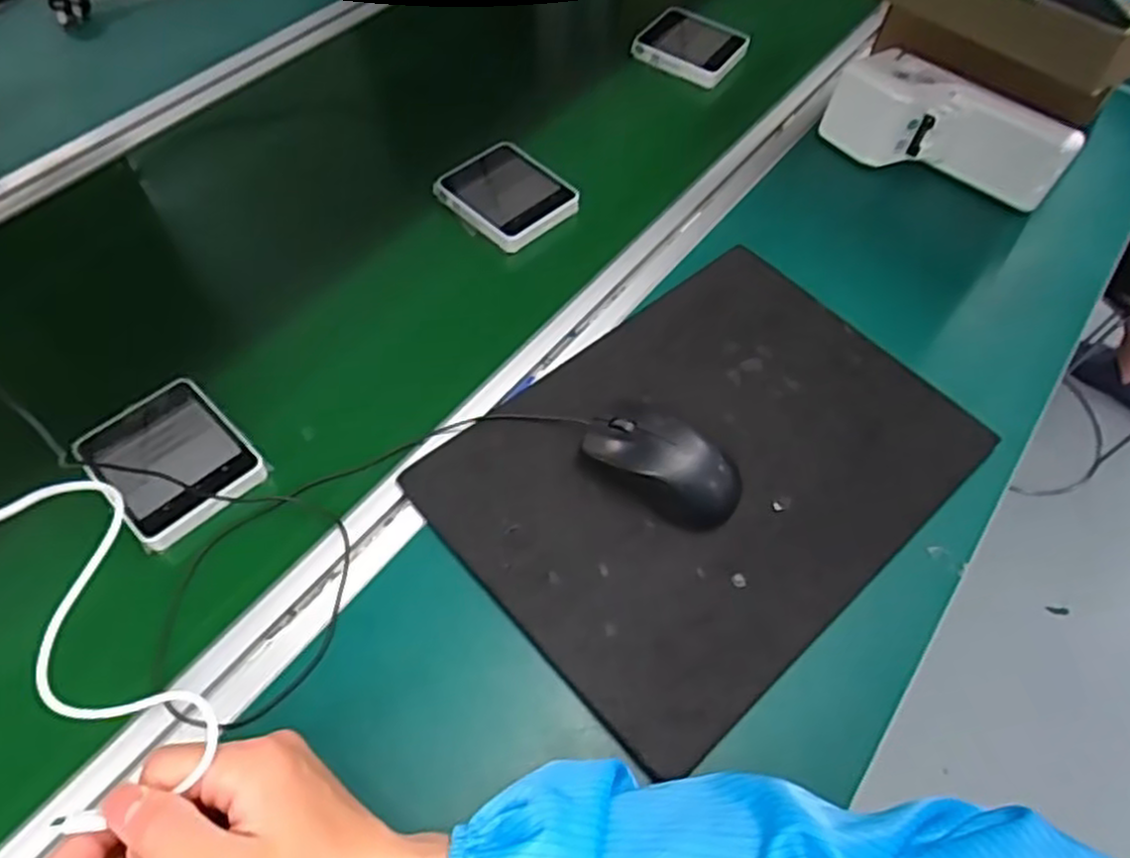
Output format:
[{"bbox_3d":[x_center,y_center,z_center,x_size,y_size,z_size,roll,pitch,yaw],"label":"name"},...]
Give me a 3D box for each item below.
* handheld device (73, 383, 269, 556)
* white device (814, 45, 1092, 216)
[{"bbox_3d":[-0.254,0.020,0.492,0.096,0.028,0.082,40,63,22],"label":"handheld device"},{"bbox_3d":[0.335,-0.261,0.674,0.199,0.079,0.062,38,62,21],"label":"white device"}]

